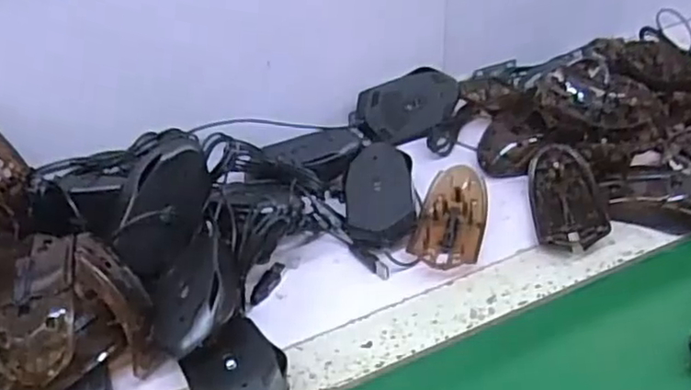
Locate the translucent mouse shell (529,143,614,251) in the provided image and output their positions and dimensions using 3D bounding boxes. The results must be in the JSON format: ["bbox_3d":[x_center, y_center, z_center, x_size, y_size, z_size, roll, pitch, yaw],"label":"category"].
[{"bbox_3d":[0.198,0.003,0.604,0.059,0.034,0.118,1,40,6],"label":"translucent mouse shell"}]

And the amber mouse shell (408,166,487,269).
[{"bbox_3d":[0.094,0.020,0.598,0.058,0.033,0.100,8,41,15],"label":"amber mouse shell"}]

